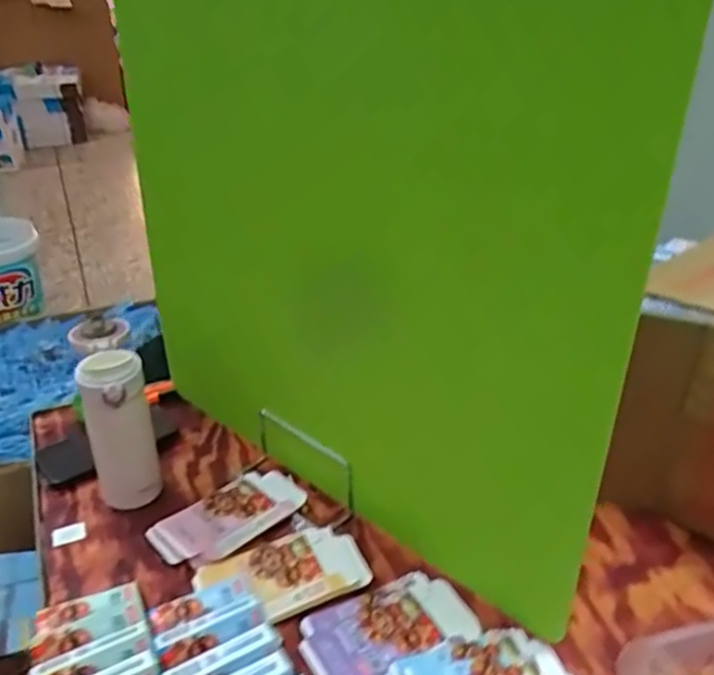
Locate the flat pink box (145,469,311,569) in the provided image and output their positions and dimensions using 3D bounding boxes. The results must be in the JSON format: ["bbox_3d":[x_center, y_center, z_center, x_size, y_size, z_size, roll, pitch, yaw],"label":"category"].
[{"bbox_3d":[-0.144,0.202,0.788,0.168,0.010,0.093,-21,36,-33],"label":"flat pink box"}]

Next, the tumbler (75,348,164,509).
[{"bbox_3d":[-0.258,0.109,0.765,0.070,0.181,0.060,-13,32,-22],"label":"tumbler"}]

